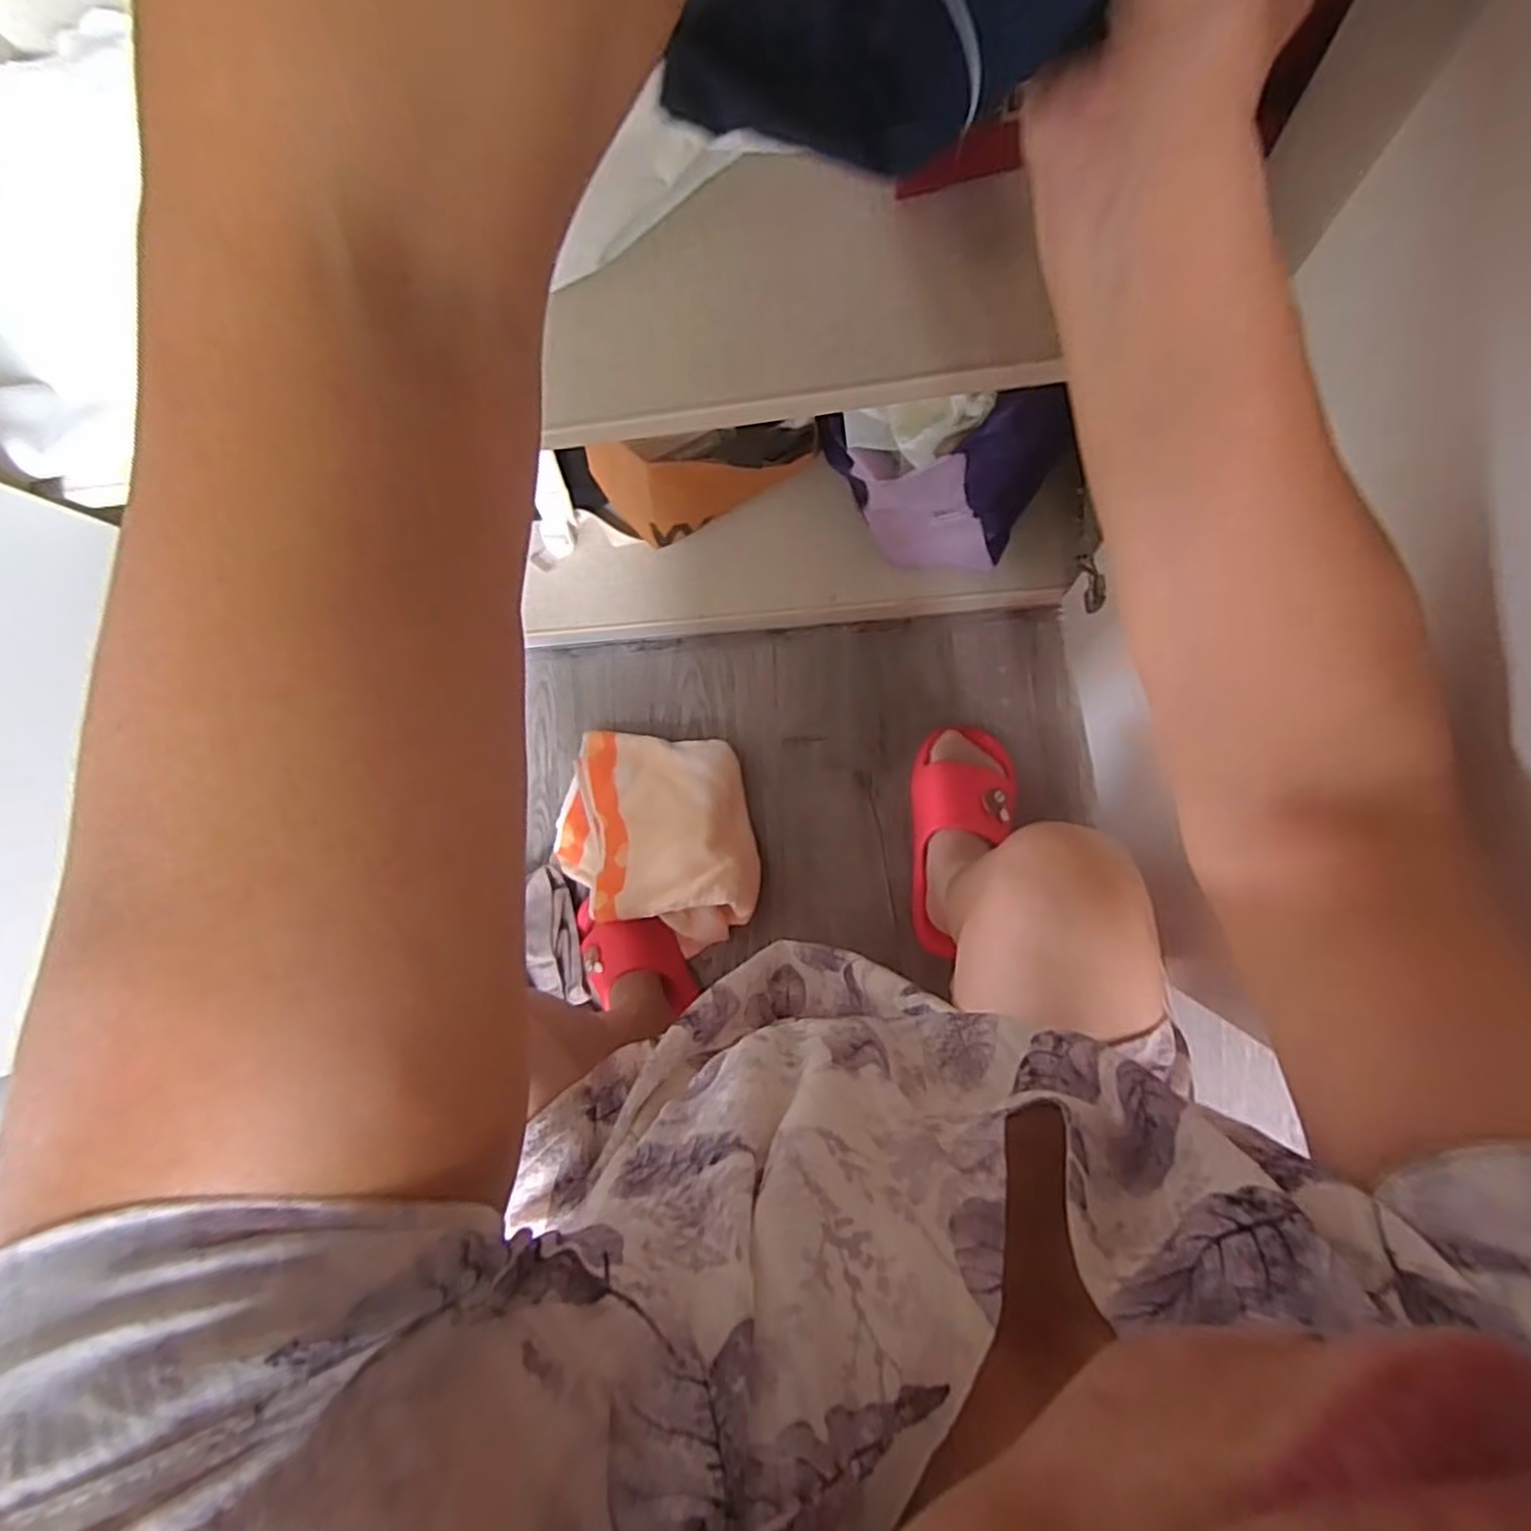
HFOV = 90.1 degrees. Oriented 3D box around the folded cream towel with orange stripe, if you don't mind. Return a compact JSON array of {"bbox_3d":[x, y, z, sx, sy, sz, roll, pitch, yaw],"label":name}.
[{"bbox_3d":[-0.129,0.085,0.845,0.249,0.093,0.234,5,87,11],"label":"folded cream towel with orange stripe"}]

